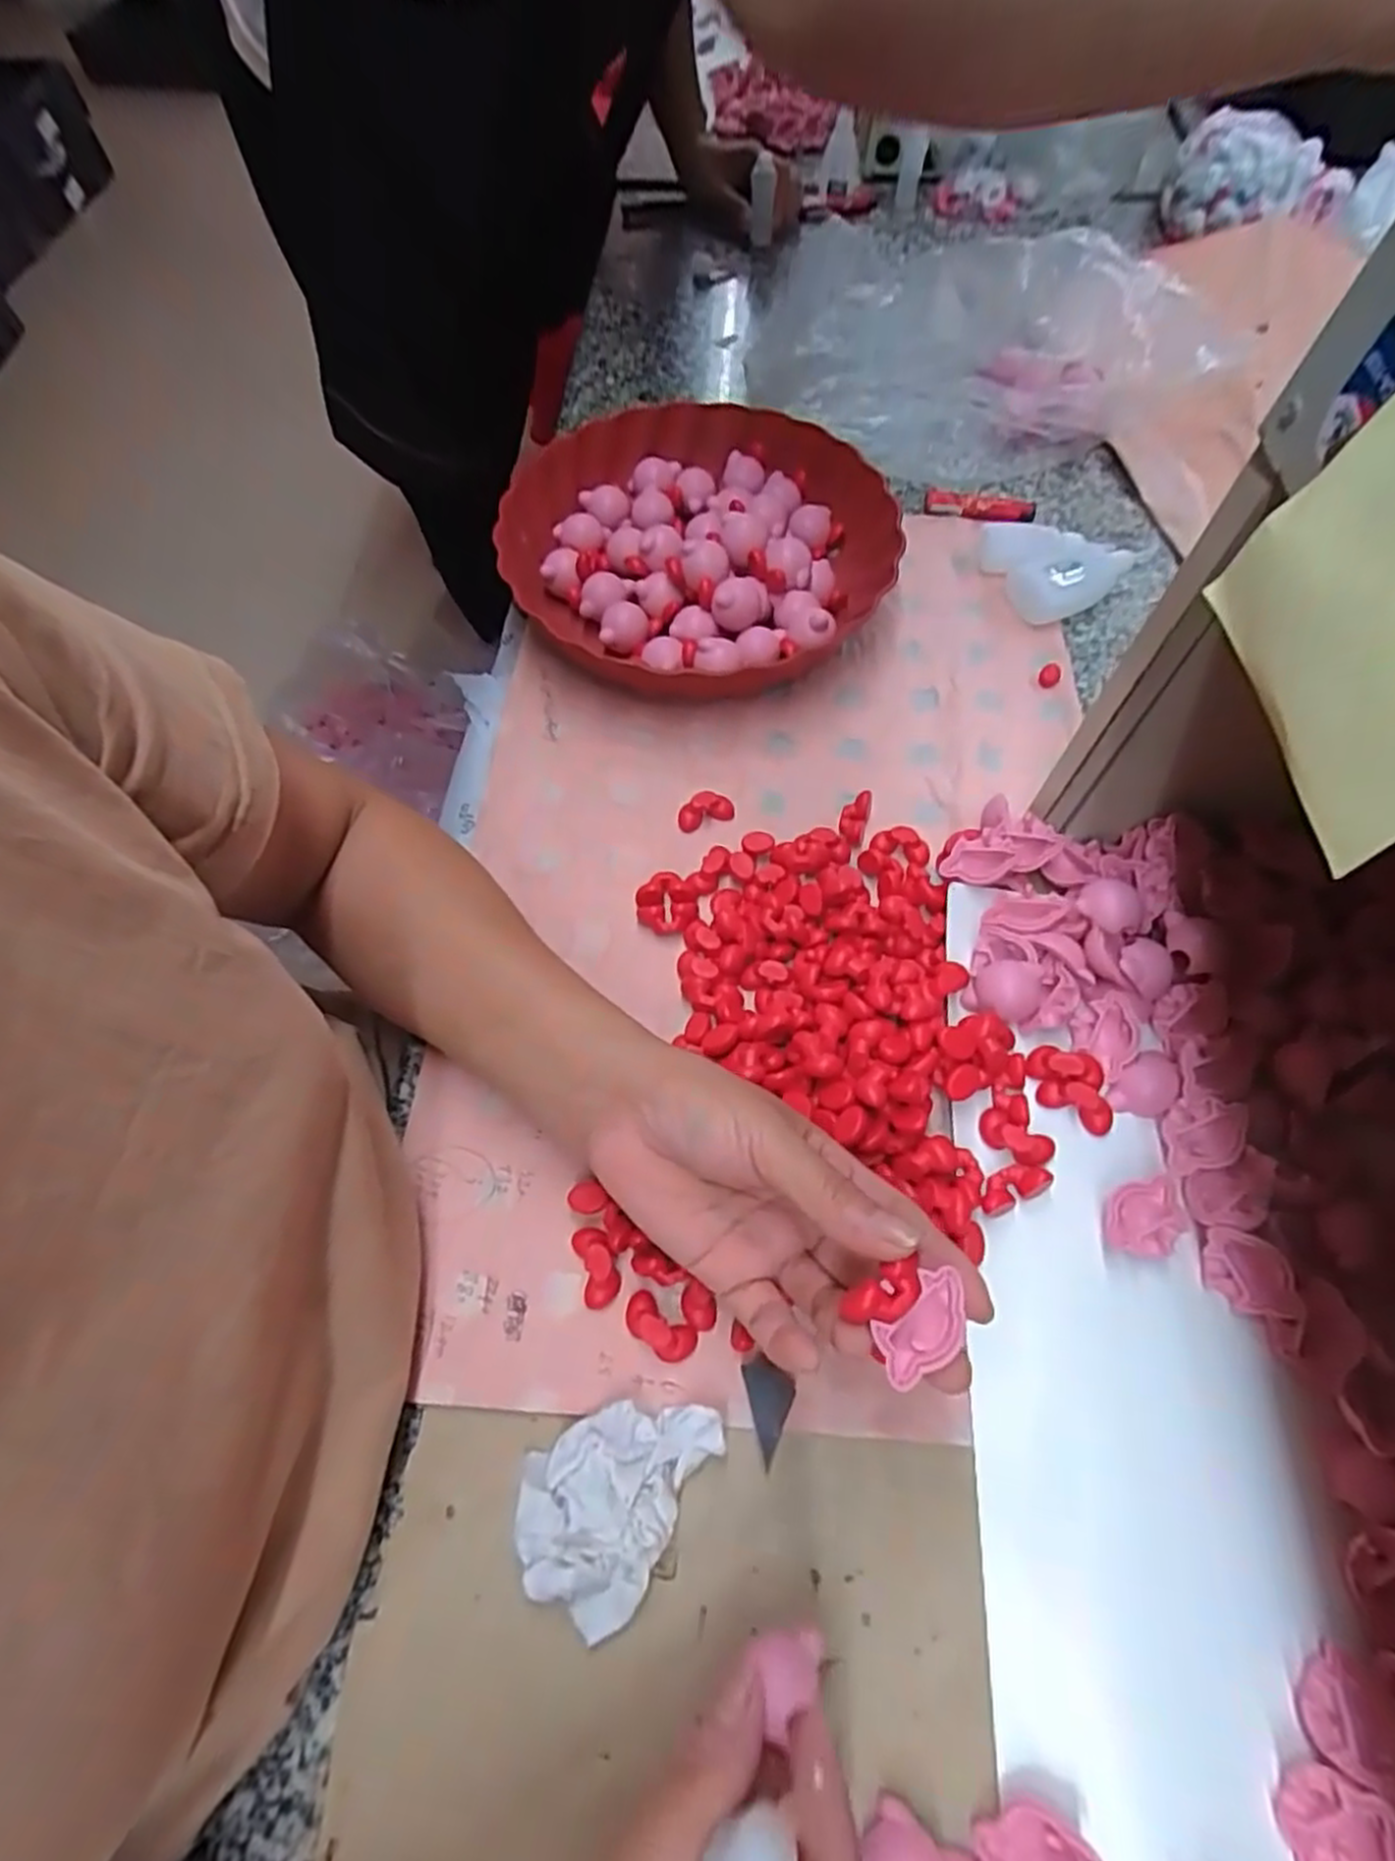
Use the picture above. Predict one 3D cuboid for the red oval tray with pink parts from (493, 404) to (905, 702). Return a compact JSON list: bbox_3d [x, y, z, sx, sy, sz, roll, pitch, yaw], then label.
[{"bbox_3d":[-0.005,-0.246,0.505,0.252,0.050,0.246,13,64,7],"label":"red oval tray with pink parts"}]

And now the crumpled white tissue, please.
[{"bbox_3d":[-0.033,0.208,0.289,0.056,0.016,0.078,30,67,15],"label":"crumpled white tissue"}]

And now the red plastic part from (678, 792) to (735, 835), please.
[{"bbox_3d":[0.005,-0.068,0.428,0.031,0.012,0.016,-8,64,-3],"label":"red plastic part"}]

